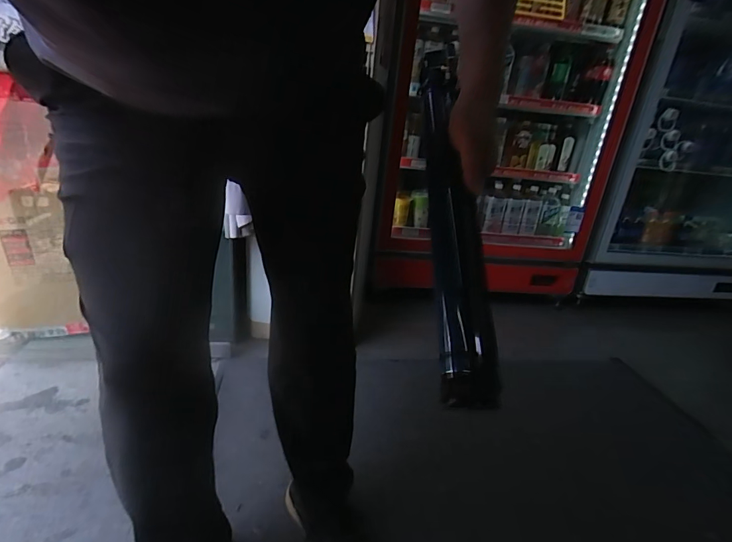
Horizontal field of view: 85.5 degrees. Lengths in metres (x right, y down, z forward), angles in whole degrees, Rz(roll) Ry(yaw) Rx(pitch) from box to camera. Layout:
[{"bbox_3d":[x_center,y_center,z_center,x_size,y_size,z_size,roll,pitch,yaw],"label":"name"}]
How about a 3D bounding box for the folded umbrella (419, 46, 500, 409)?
[{"bbox_3d":[0.089,-0.079,0.419,0.046,0.036,0.425,3,62,-6],"label":"folded umbrella"}]

